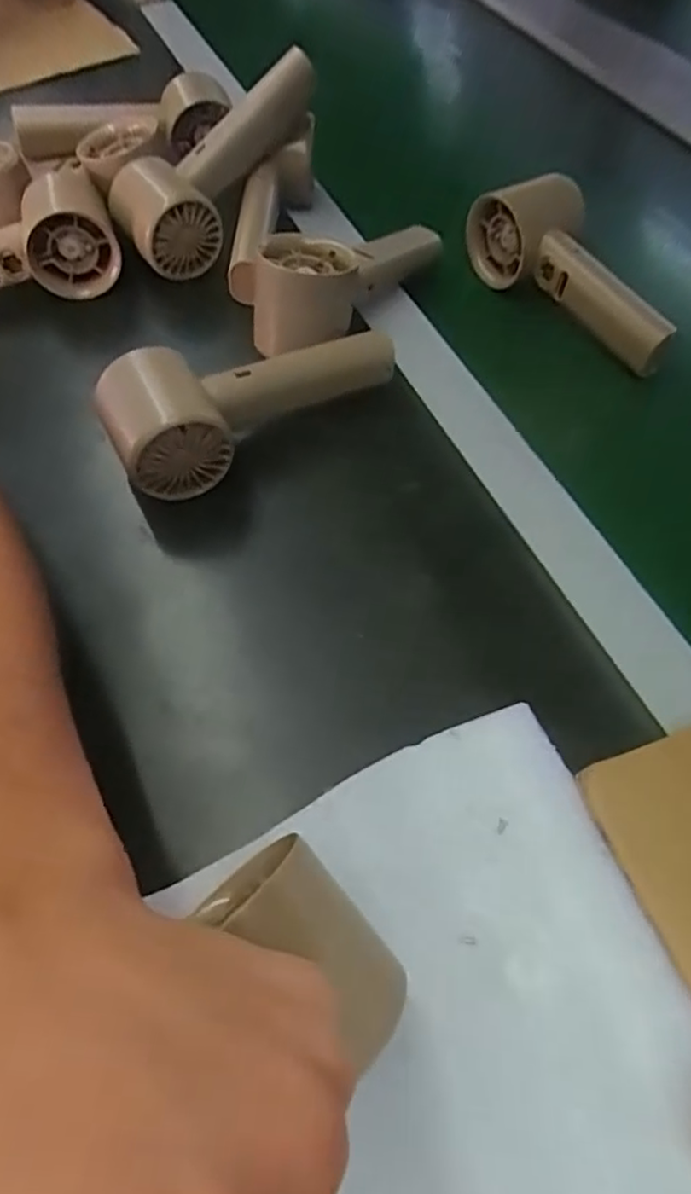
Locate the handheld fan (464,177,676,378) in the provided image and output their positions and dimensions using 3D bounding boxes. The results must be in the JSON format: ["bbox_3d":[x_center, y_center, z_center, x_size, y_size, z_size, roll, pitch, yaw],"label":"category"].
[{"bbox_3d":[0.156,-0.211,0.431,0.073,0.053,0.151,-35,63,-18],"label":"handheld fan"}]

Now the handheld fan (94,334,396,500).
[{"bbox_3d":[-0.048,-0.110,0.368,0.160,0.054,0.059,-28,60,-14],"label":"handheld fan"}]

